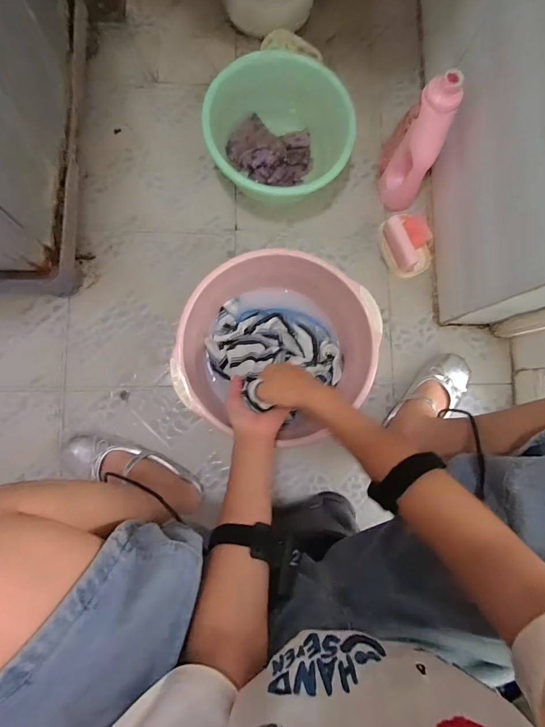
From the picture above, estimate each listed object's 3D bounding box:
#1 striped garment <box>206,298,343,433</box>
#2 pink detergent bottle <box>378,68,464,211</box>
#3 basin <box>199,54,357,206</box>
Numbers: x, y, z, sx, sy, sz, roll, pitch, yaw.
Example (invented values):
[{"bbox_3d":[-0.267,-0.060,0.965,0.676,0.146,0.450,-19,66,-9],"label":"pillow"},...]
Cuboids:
[{"bbox_3d":[0.010,-0.014,0.606,0.236,0.170,0.166,16,83,-4],"label":"striped garment"},{"bbox_3d":[0.251,-0.372,0.665,0.073,0.221,0.096,14,83,-4],"label":"pink detergent bottle"},{"bbox_3d":[0.010,-0.410,0.689,0.244,0.121,0.232,1,84,-6],"label":"basin"}]

